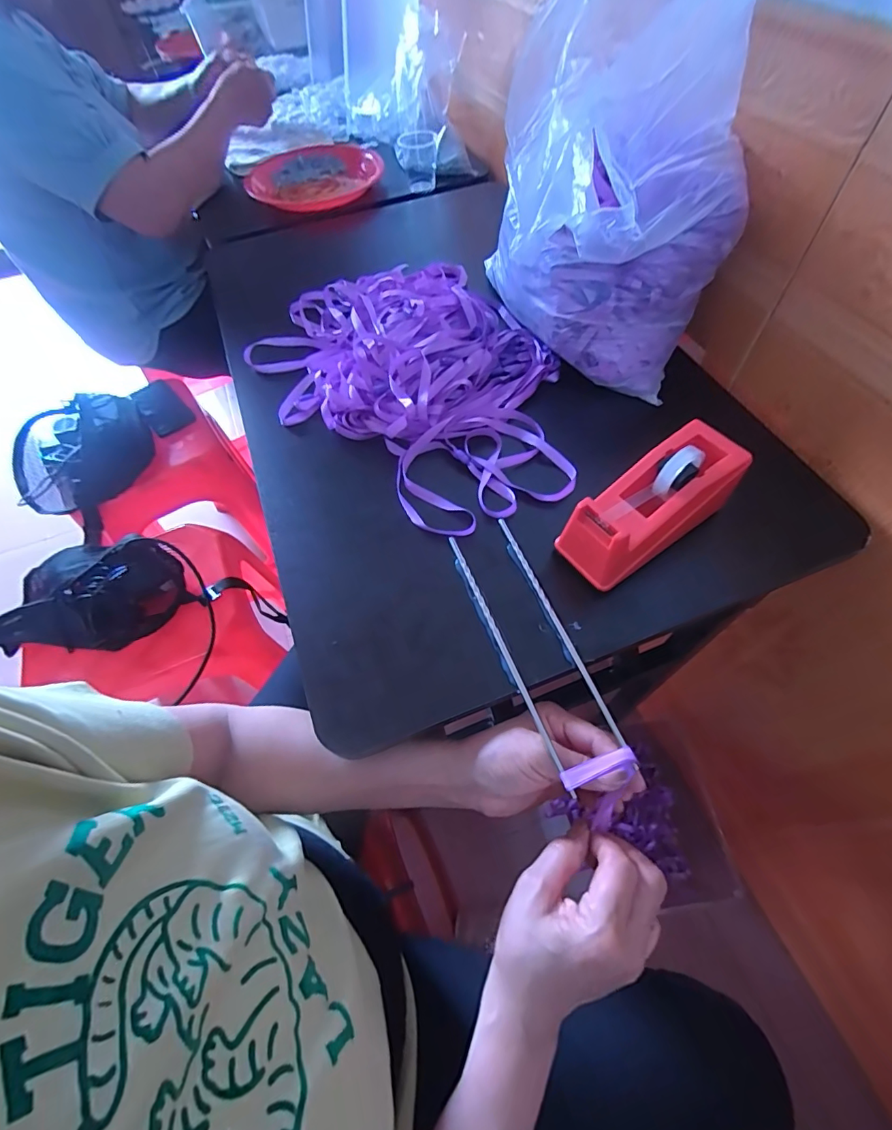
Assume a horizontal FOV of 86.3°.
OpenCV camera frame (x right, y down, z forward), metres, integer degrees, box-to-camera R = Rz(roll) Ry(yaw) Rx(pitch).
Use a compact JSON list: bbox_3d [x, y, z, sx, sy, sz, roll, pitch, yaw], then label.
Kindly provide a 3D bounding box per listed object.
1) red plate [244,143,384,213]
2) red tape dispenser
[{"bbox_3d":[-0.231,-0.694,0.845,0.234,0.030,0.242,-11,59,-3],"label":"red plate"},{"bbox_3d":[0.167,-0.050,0.387,0.154,0.069,0.062,-32,62,-15],"label":"red tape dispenser"}]

